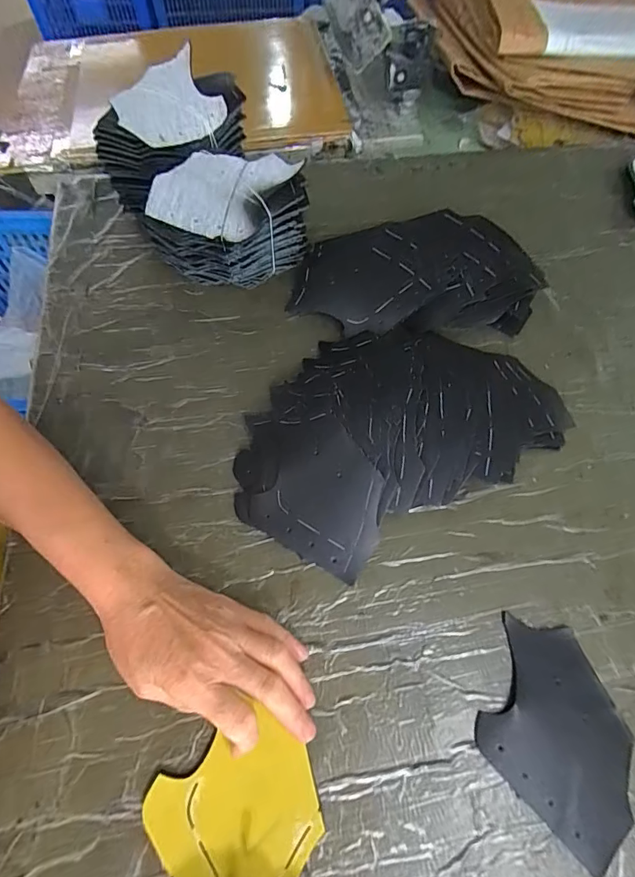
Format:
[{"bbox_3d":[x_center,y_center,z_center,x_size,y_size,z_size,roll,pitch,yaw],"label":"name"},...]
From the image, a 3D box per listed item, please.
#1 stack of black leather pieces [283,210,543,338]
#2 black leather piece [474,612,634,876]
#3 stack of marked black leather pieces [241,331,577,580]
[{"bbox_3d":[0.105,-0.173,0.453,0.262,0.053,0.134,-6,65,-6],"label":"stack of black leather pieces"},{"bbox_3d":[0.172,0.204,0.305,0.104,0.004,0.122,27,66,10],"label":"black leather piece"},{"bbox_3d":[0.067,-0.019,0.383,0.291,0.041,0.180,-26,68,-14],"label":"stack of marked black leather pieces"}]

